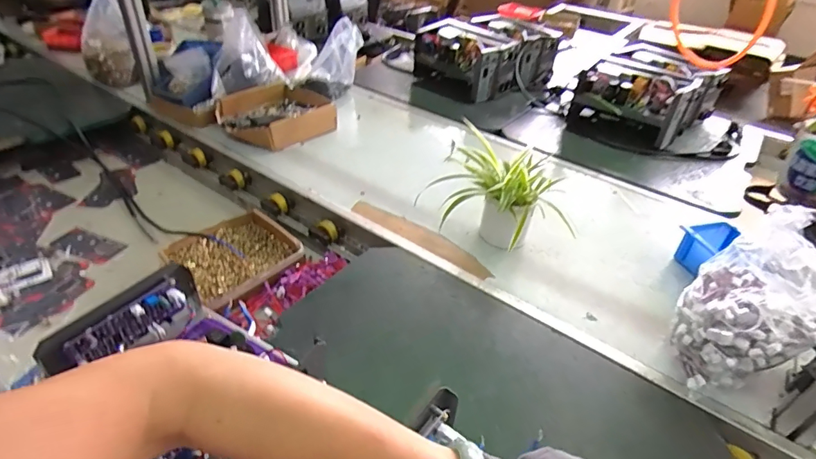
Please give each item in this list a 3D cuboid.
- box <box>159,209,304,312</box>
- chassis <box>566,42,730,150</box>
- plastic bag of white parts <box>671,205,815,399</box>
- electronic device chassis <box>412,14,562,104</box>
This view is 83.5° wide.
[{"bbox_3d":[-0.330,0.049,0.885,0.198,0.037,0.209,31,45,30],"label":"box"},{"bbox_3d":[0.699,-0.388,1.337,0.316,0.171,0.396,28,43,27],"label":"chassis"},{"bbox_3d":[0.463,0.117,0.628,0.172,0.194,0.152,-26,47,-33],"label":"plastic bag of white parts"},{"bbox_3d":[0.293,-0.588,1.565,0.463,0.183,0.324,-27,48,-35],"label":"electronic device chassis"}]

